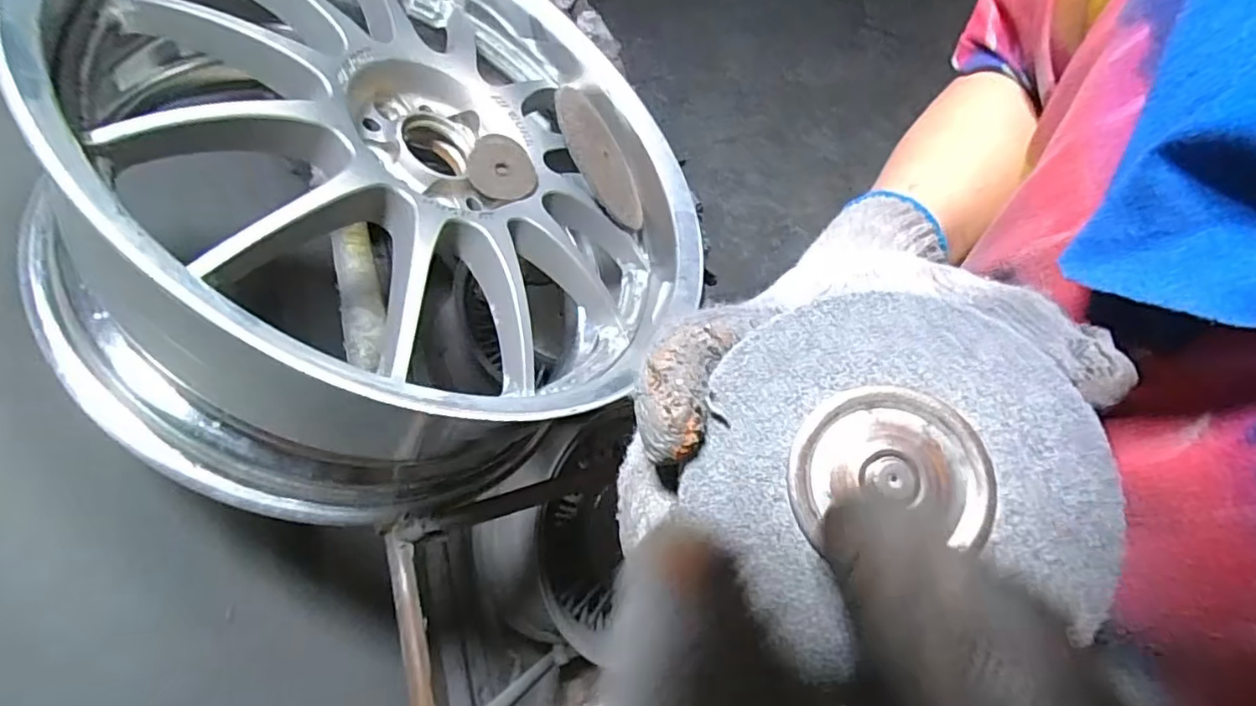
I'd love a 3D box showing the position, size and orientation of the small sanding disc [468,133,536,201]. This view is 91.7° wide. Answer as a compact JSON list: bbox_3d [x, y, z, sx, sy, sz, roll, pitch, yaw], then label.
[{"bbox_3d":[-0.101,-0.154,0.503,0.054,0.009,0.069,33,61,-9],"label":"small sanding disc"}]

